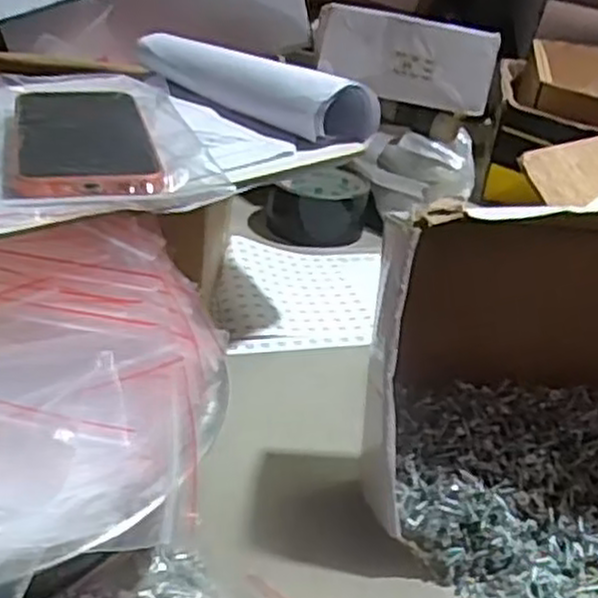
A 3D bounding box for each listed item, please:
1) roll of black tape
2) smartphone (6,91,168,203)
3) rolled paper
[{"bbox_3d":[0.019,-0.086,0.726,0.088,0.049,0.088,5,30,-3],"label":"roll of black tape"},{"bbox_3d":[-0.125,-0.095,0.453,0.075,0.008,0.157,-6,35,-15],"label":"smartphone"},{"bbox_3d":[-0.037,-0.159,0.558,0.196,0.036,0.057,30,37,35],"label":"rolled paper"}]

